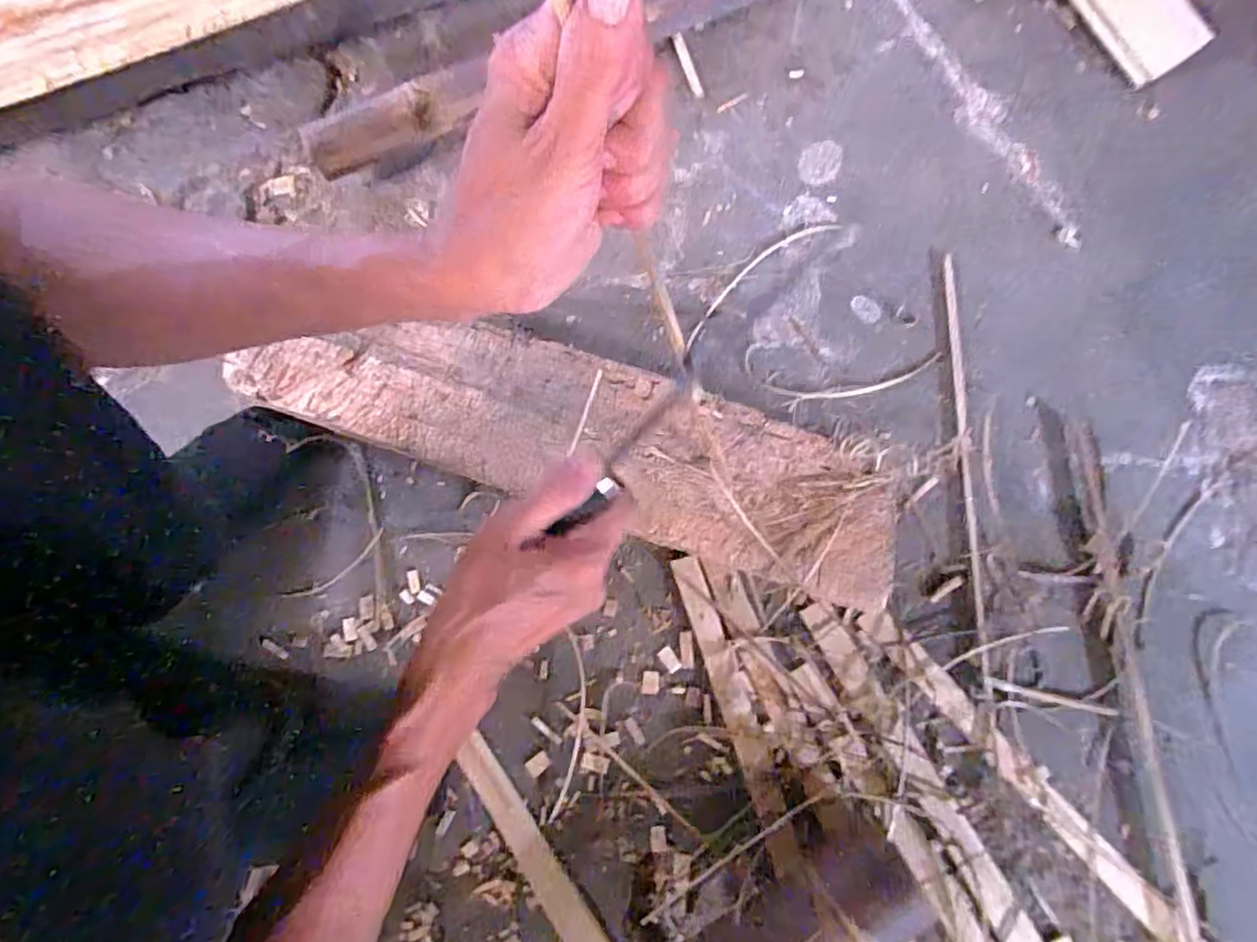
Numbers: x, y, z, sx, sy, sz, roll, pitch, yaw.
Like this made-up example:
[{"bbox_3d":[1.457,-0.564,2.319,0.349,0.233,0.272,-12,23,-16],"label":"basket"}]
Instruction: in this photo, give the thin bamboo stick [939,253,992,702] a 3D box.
[{"bbox_3d":[0.278,-0.005,0.515,0.016,0.009,0.360,0,80,-1],"label":"thin bamboo stick"}]

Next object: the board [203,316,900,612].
[{"bbox_3d":[-0.051,-0.029,0.493,0.521,0.051,0.127,17,80,2],"label":"board"}]

